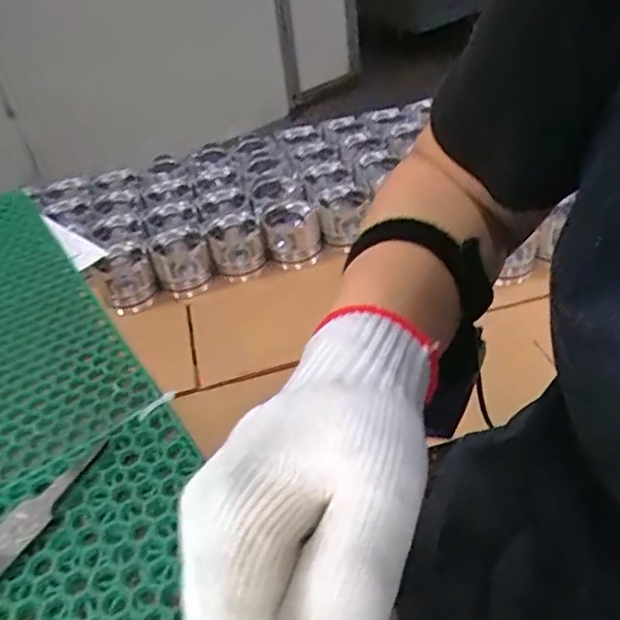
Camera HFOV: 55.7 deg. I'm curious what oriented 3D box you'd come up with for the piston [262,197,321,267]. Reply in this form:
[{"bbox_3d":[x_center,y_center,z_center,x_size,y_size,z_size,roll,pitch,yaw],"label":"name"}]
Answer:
[{"bbox_3d":[-0.033,-0.129,0.993,0.090,0.073,0.091,-14,40,-6],"label":"piston"}]

